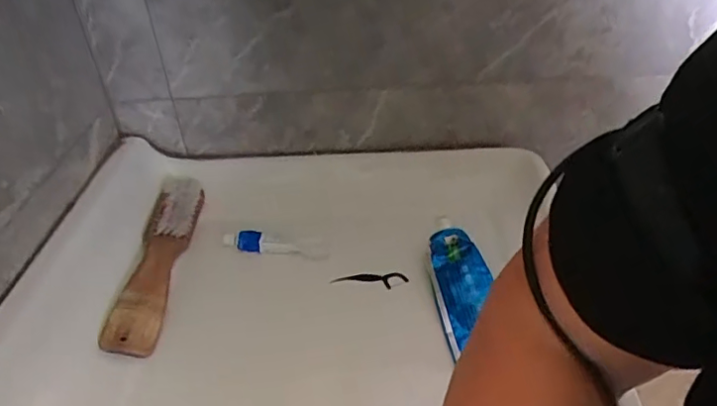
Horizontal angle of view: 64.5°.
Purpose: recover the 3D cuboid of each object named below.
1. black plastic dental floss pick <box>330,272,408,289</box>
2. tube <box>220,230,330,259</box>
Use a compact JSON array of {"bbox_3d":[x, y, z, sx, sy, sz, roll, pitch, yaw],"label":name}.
[{"bbox_3d":[0.011,0.075,0.543,0.070,0.006,0.020,-9,35,-5],"label":"black plastic dental floss pick"},{"bbox_3d":[-0.083,0.040,0.573,0.103,0.022,0.026,1,35,10],"label":"tube"}]

